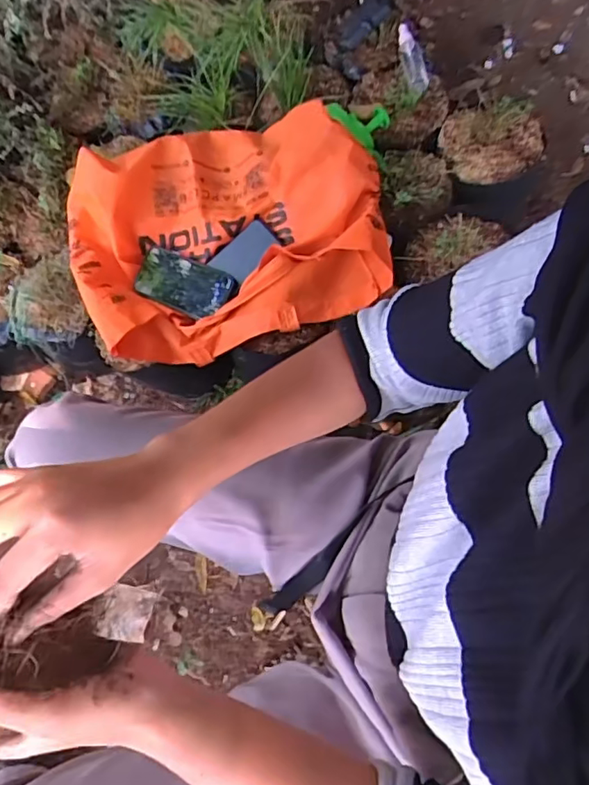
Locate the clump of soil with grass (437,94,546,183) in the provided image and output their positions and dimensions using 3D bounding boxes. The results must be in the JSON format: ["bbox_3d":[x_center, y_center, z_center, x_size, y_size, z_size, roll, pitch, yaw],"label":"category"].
[{"bbox_3d":[0.290,-0.363,0.794,0.148,0.067,0.093,-2,63,-2],"label":"clump of soil with grass"}]

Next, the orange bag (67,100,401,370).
[{"bbox_3d":[-0.102,-0.224,0.779,0.432,0.152,0.316,-5,64,-4],"label":"orange bag"}]

